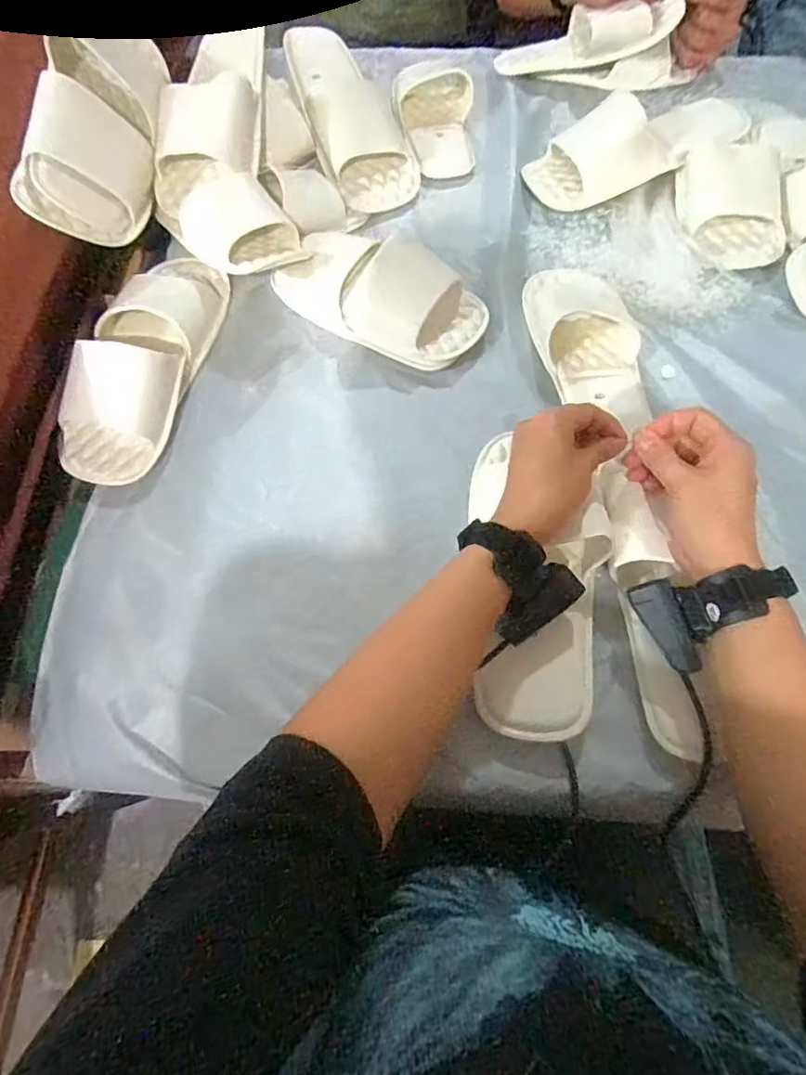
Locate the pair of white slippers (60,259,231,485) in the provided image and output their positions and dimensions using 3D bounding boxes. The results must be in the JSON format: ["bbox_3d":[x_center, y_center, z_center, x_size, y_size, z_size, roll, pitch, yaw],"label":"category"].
[{"bbox_3d":[-0.247,-0.173,0.527,0.099,0.078,0.254,9,67,5],"label":"pair of white slippers"}]

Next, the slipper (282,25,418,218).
[{"bbox_3d":[-0.060,-0.507,0.655,0.115,0.074,0.248,-18,80,-6],"label":"slipper"}]

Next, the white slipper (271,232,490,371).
[{"bbox_3d":[-0.027,-0.256,0.562,0.227,0.069,0.104,31,71,14],"label":"white slipper"}]

